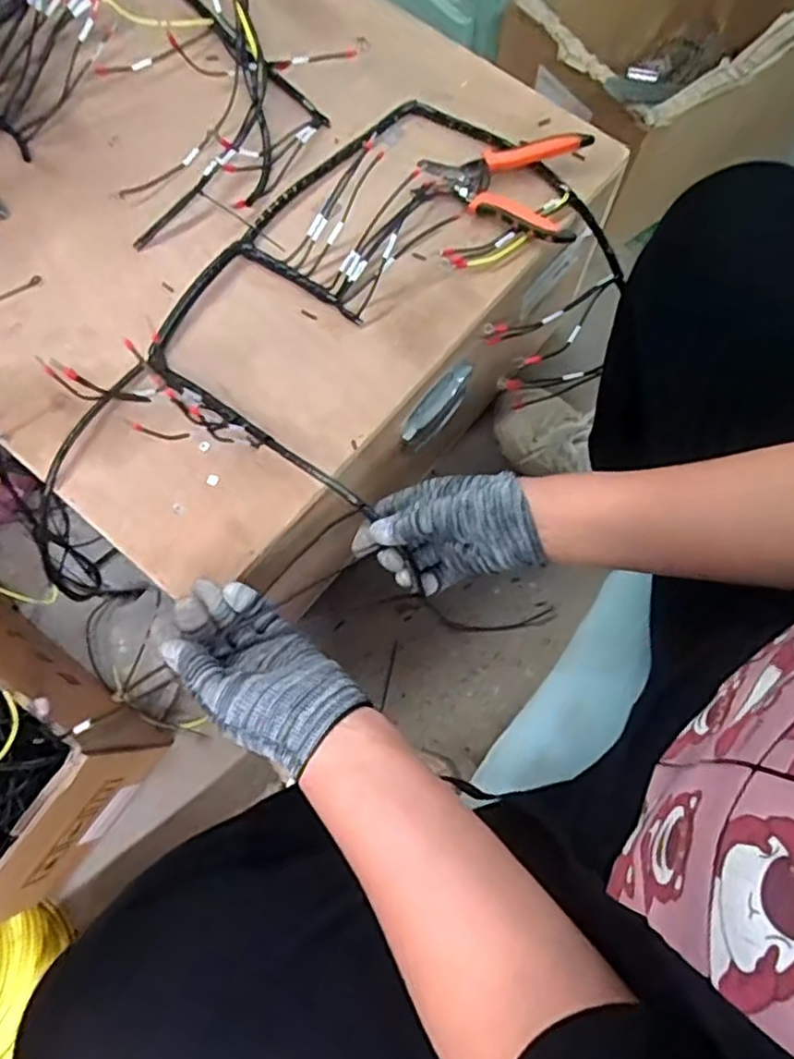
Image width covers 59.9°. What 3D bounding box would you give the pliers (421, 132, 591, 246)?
[{"bbox_3d":[0.099,-0.327,0.652,0.148,0.020,0.118,9,74,3],"label":"pliers"}]

